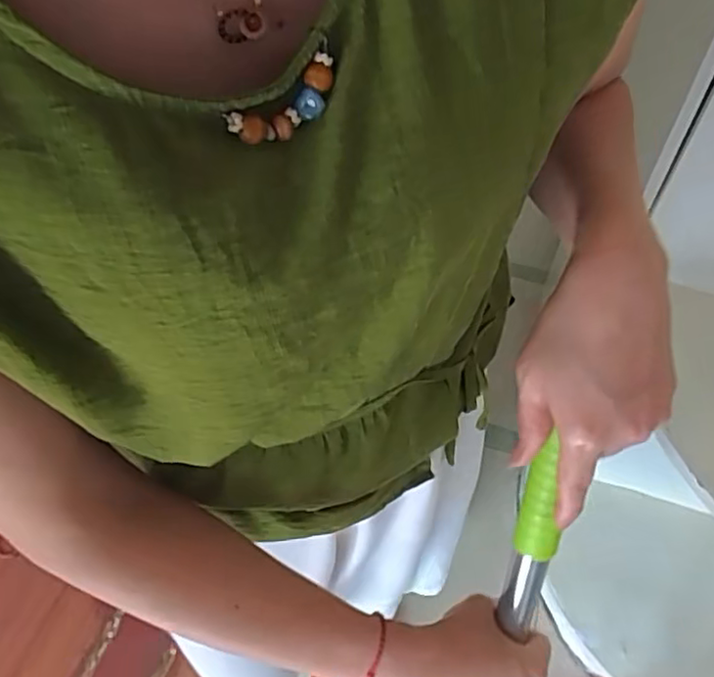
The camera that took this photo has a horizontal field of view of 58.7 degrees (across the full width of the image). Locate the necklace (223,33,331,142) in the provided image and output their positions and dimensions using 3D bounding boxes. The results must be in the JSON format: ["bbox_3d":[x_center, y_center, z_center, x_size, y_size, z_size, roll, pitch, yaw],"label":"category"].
[{"bbox_3d":[-0.024,-0.082,0.221,0.043,0.017,0.009,-38,61,-3],"label":"necklace"}]

